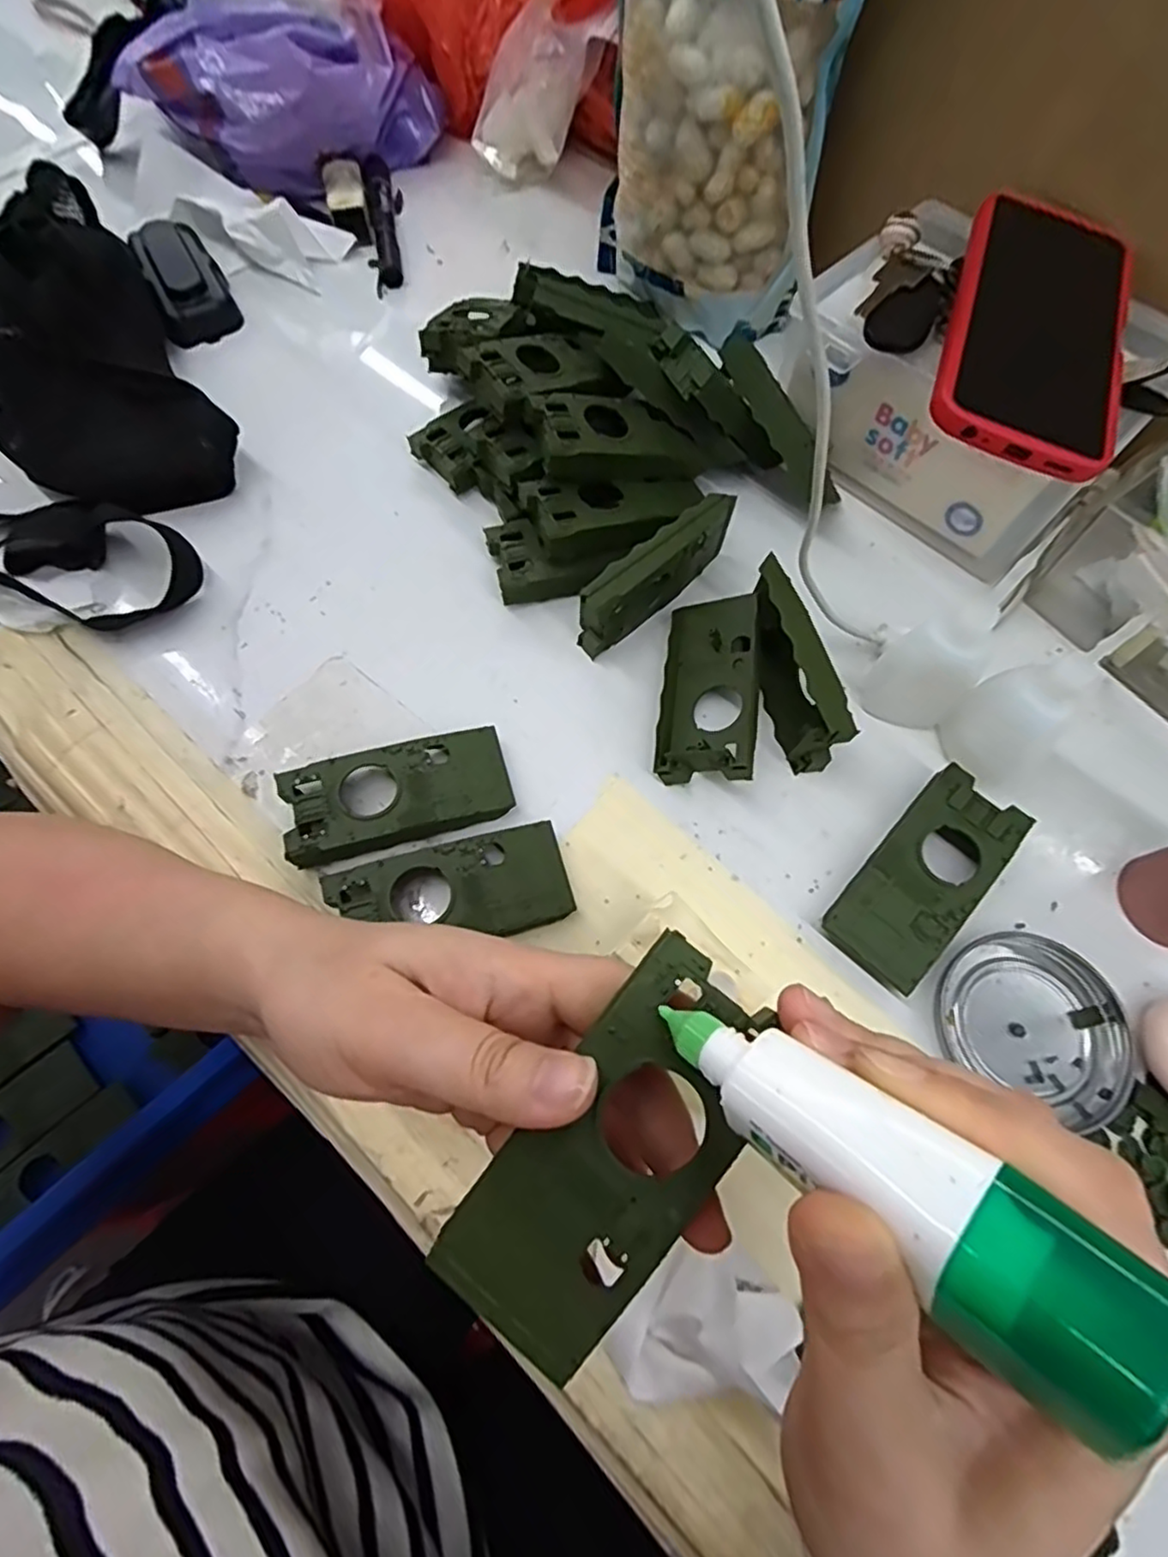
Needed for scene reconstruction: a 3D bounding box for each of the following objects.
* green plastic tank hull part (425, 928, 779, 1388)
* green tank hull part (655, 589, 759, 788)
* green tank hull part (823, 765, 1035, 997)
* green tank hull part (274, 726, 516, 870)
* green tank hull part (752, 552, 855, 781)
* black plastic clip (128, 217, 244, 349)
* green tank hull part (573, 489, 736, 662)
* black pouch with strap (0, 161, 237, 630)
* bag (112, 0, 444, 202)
[{"bbox_3d":[0.008,0.094,0.169,0.048,0.005,0.104,31,87,12],"label":"green plastic tank hull part"},{"bbox_3d":[0.065,-0.047,0.340,0.047,0.015,0.104,-1,62,23],"label":"green tank hull part"},{"bbox_3d":[0.158,0.045,0.308,0.046,0.021,0.103,41,72,15],"label":"green tank hull part"},{"bbox_3d":[-0.089,0.008,0.322,0.103,0.022,0.047,-15,68,-7],"label":"green tank hull part"},{"bbox_3d":[0.103,-0.055,0.335,0.019,0.047,0.097,-12,67,-5],"label":"green tank hull part"},{"bbox_3d":[-0.279,-0.349,0.468,0.049,0.033,0.094,-25,69,-11],"label":"black plastic clip"},{"bbox_3d":[0.039,-0.109,0.359,0.104,0.051,0.018,-40,73,-16],"label":"green tank hull part"},{"bbox_3d":[-0.319,-0.212,0.377,0.209,0.085,0.287,-35,71,-14],"label":"black pouch with strap"},{"bbox_3d":[-0.217,-0.497,0.493,0.225,0.097,0.096,-16,68,-7],"label":"bag"}]

